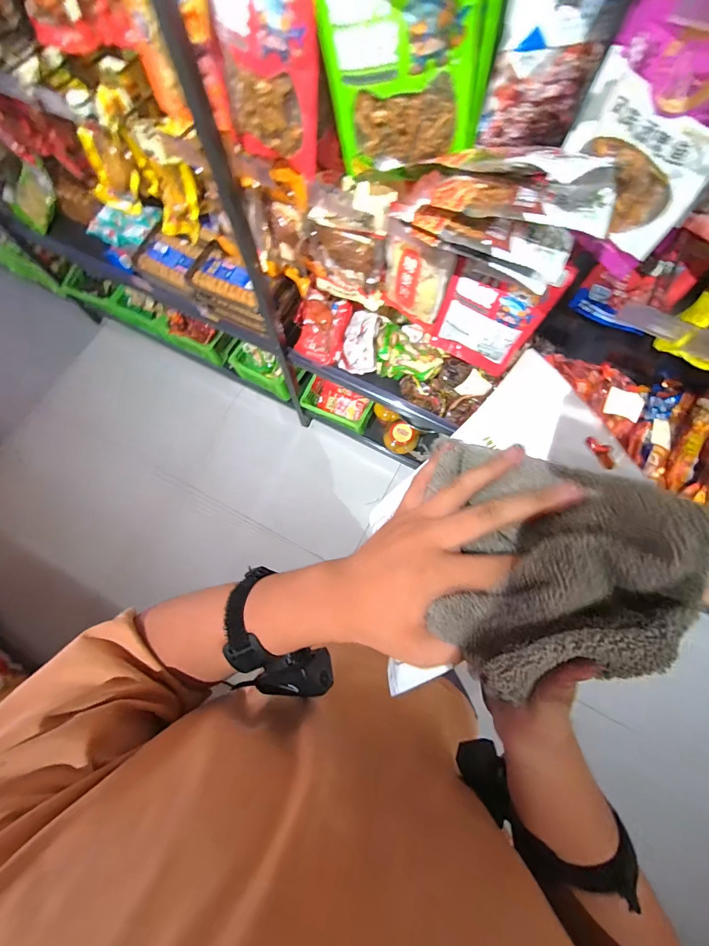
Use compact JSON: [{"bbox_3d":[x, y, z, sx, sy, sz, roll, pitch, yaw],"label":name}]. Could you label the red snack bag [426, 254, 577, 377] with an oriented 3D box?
[{"bbox_3d":[0.273,-0.315,0.766,0.201,0.253,0.051,22,75,8],"label":"red snack bag"}]

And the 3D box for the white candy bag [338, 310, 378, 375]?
[{"bbox_3d":[0.012,-0.389,1.108,0.108,0.071,0.177,3,73,2],"label":"white candy bag"}]

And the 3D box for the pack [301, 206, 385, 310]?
[{"bbox_3d":[-0.029,-0.476,0.834,0.196,0.234,0.048,25,75,8],"label":"pack"}]

